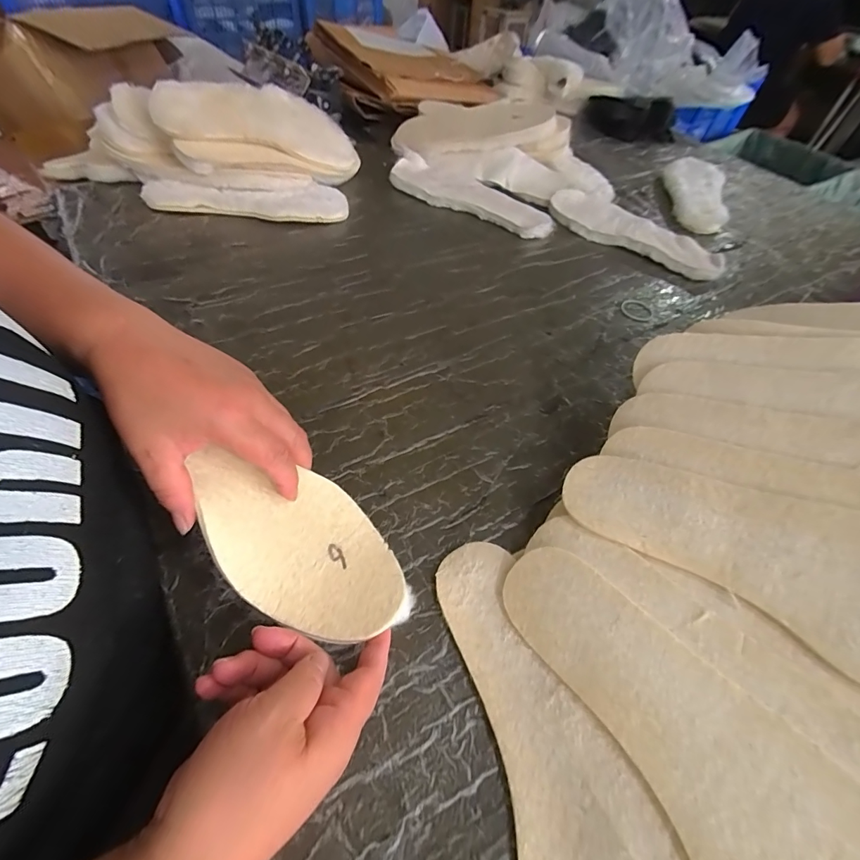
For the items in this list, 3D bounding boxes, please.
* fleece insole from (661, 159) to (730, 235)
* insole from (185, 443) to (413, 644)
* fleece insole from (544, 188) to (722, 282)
[{"bbox_3d":[0.480,-0.436,0.764,0.105,0.031,0.259,19,52,11],"label":"fleece insole"},{"bbox_3d":[-0.092,0.076,0.290,0.171,0.018,0.091,39,51,7],"label":"insole"},{"bbox_3d":[0.322,-0.314,0.658,0.272,0.017,0.100,33,66,17],"label":"fleece insole"}]

